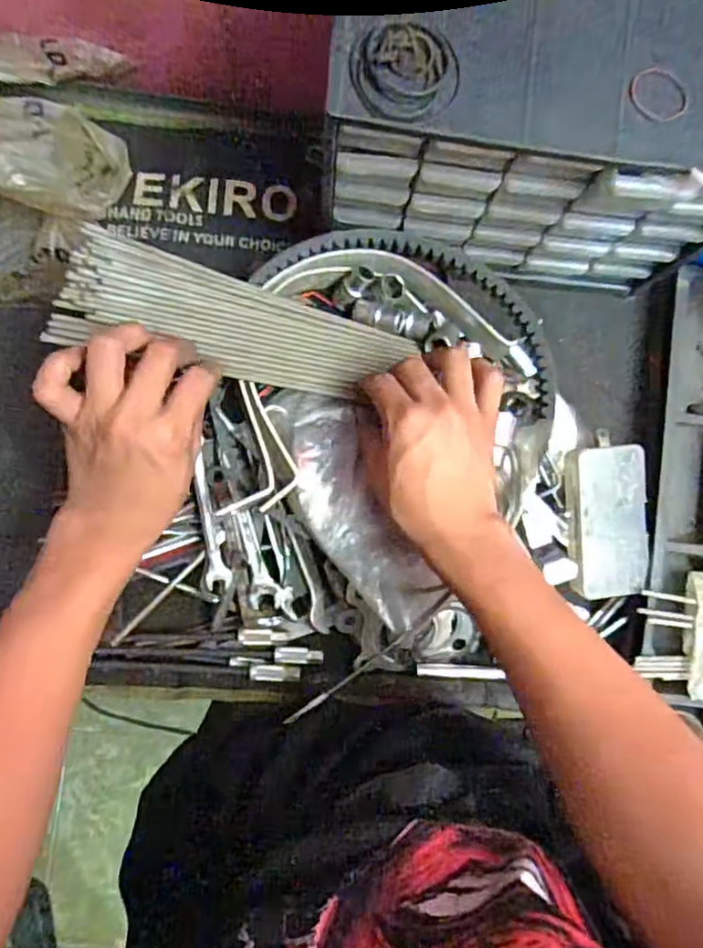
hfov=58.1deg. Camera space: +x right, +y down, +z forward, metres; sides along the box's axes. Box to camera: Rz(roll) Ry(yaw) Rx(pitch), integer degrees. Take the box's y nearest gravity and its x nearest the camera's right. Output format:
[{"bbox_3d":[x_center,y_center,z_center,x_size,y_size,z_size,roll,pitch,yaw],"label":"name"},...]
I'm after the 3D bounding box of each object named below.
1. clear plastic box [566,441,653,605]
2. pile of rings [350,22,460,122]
[{"bbox_3d":[0.226,0.041,0.551,0.072,0.020,0.128,-5,87,-5],"label":"clear plastic box"},{"bbox_3d":[0.031,-0.233,0.368,0.061,0.004,0.049,-11,105,-6],"label":"pile of rings"}]

